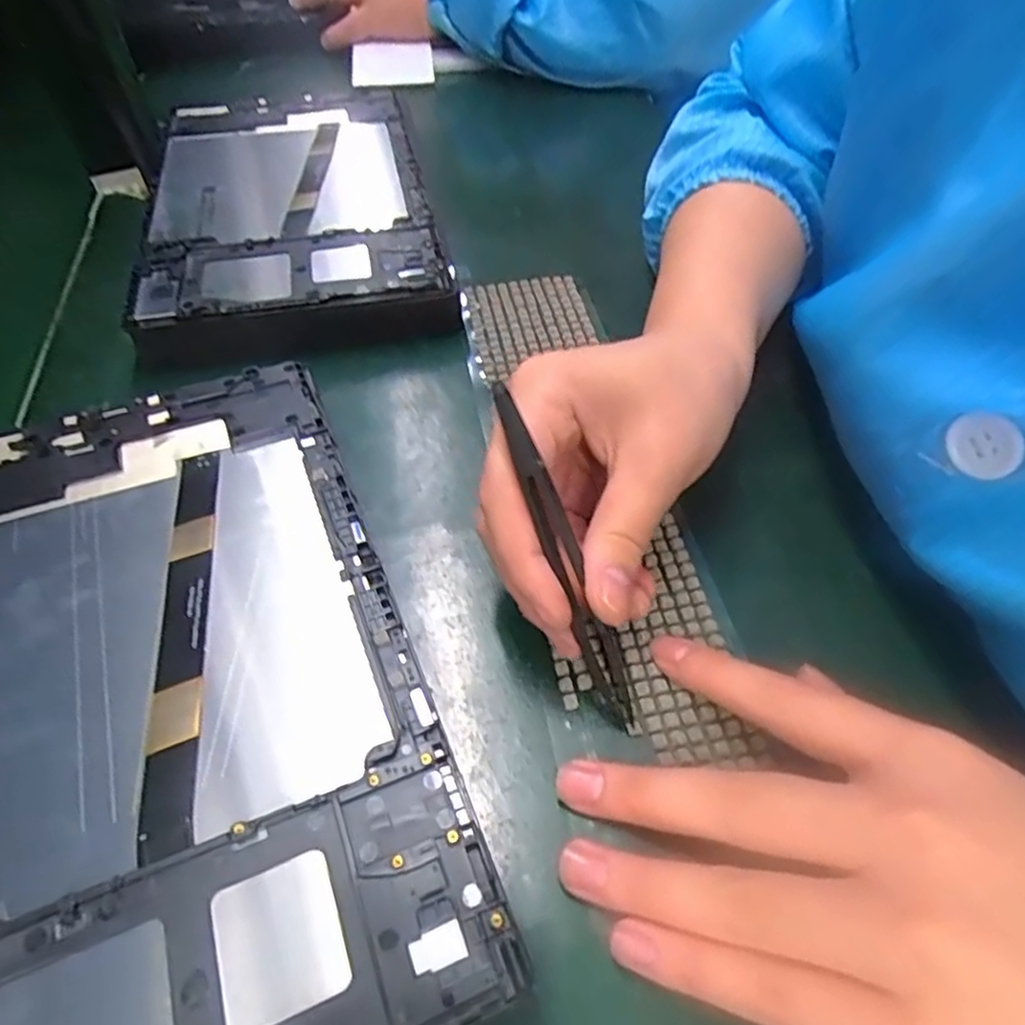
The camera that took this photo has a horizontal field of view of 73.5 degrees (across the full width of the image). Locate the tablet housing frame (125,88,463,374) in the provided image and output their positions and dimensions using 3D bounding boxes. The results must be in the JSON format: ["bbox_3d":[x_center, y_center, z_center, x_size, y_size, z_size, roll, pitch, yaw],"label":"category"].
[{"bbox_3d":[-0.129,-0.178,0.394,0.146,0.027,0.254,-12,52,-9],"label":"tablet housing frame"}]

